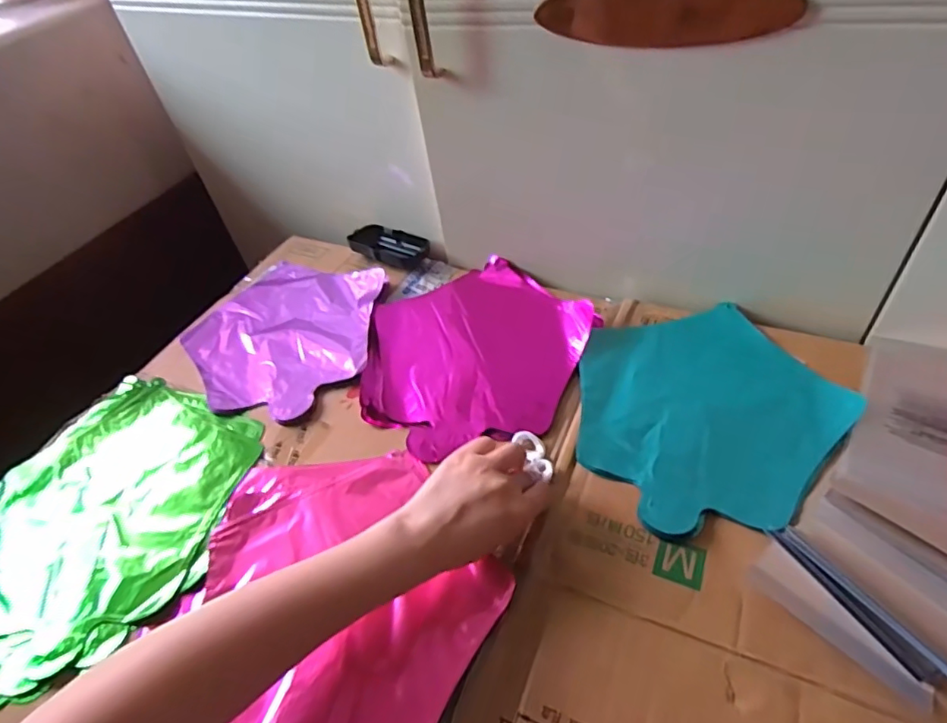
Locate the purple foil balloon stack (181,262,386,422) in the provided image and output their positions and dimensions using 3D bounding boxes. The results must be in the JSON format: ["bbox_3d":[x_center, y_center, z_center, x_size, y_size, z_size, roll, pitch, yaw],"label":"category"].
[{"bbox_3d":[-0.211,-0.037,0.637,0.225,0.017,0.228,13,50,21],"label":"purple foil balloon stack"}]

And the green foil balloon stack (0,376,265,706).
[{"bbox_3d":[-0.335,0.135,0.503,0.253,0.038,0.266,23,54,28],"label":"green foil balloon stack"}]

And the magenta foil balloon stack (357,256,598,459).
[{"bbox_3d":[0.004,-0.020,0.581,0.224,0.026,0.257,-3,46,6],"label":"magenta foil balloon stack"}]

